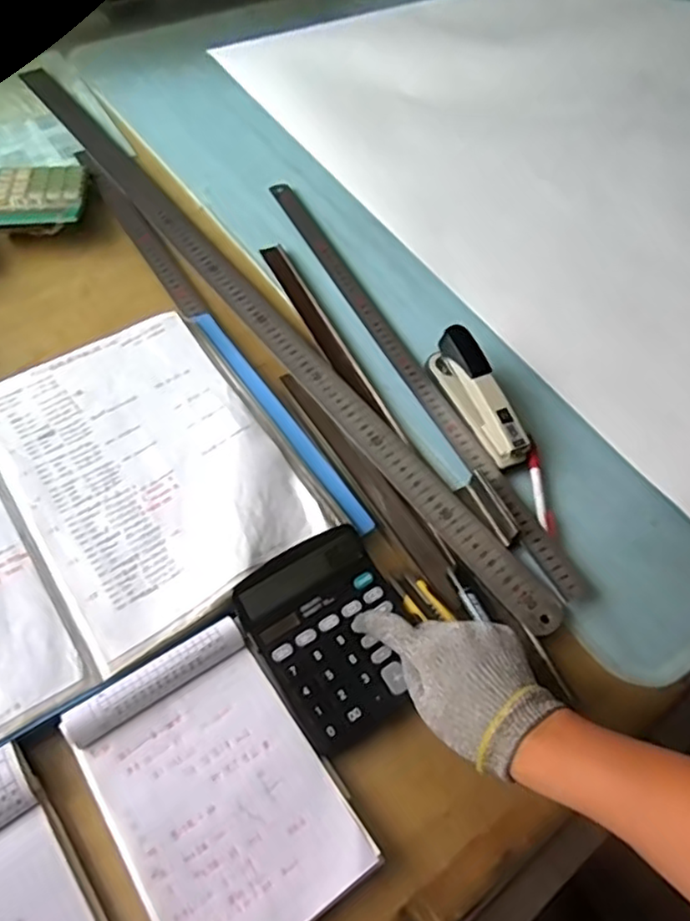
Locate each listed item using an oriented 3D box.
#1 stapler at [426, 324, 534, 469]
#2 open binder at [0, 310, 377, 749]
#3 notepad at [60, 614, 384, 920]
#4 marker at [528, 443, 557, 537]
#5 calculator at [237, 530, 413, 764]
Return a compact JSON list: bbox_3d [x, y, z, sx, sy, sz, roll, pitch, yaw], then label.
[{"bbox_3d":[0.131,-0.063,0.651,0.032,0.055,0.143,-20,62,-17],"label":"stapler"},{"bbox_3d":[-0.259,0.056,0.556,0.483,0.052,0.304,-29,65,-21],"label":"open binder"},{"bbox_3d":[-0.088,0.226,0.460,0.138,0.025,0.198,-29,65,-21],"label":"notepad"},{"bbox_3d":[0.181,0.029,0.622,0.015,0.015,0.092,2,58,-4],"label":"marker"},{"bbox_3d":[-0.006,0.132,0.521,0.114,0.026,0.145,-29,65,-21],"label":"calculator"}]

